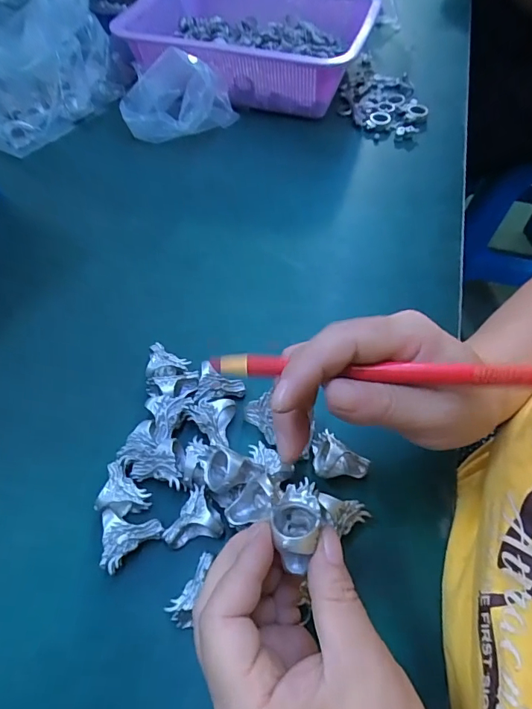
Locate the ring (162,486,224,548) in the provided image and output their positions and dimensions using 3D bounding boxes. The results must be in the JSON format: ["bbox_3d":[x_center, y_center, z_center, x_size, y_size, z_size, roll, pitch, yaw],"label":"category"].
[{"bbox_3d":[-0.046,0.102,0.279,0.037,0.022,0.033,-4,55,-2],"label":"ring"}]

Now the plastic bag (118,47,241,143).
[{"bbox_3d":[-0.102,-0.292,0.510,0.130,0.088,0.065,-3,57,-1],"label":"plastic bag"}]

